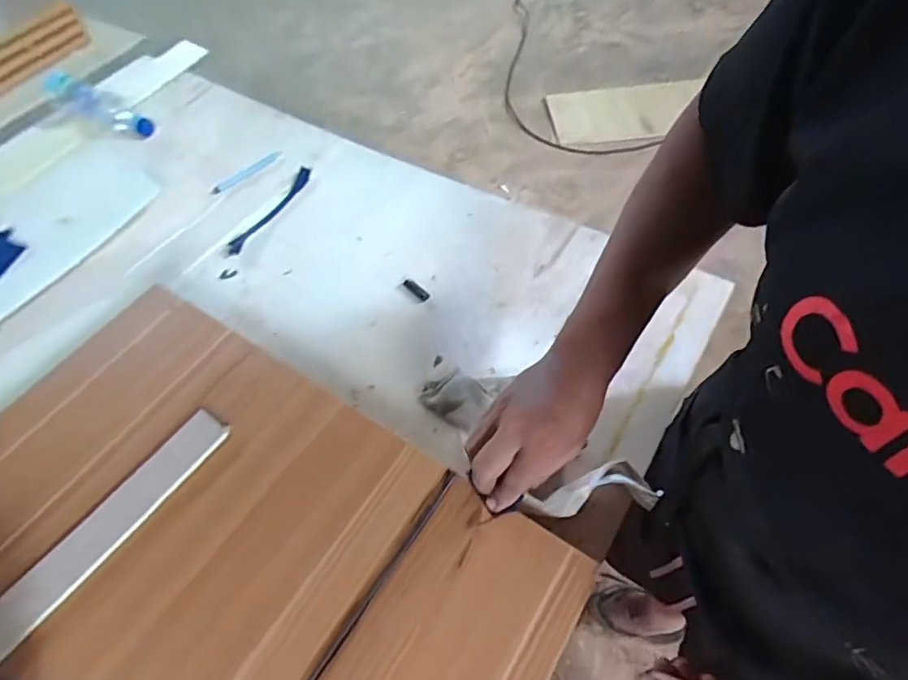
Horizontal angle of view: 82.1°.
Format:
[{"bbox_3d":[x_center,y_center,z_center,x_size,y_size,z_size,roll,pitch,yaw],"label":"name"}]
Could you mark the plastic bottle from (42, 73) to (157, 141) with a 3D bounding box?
[{"bbox_3d":[-0.745,-0.483,1.089,0.283,0.058,0.070,28,63,7],"label":"plastic bottle"}]

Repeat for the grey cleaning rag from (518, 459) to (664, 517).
[{"bbox_3d":[0.139,0.163,0.548,0.143,0.051,0.053,-10,57,-10],"label":"grey cleaning rag"}]

